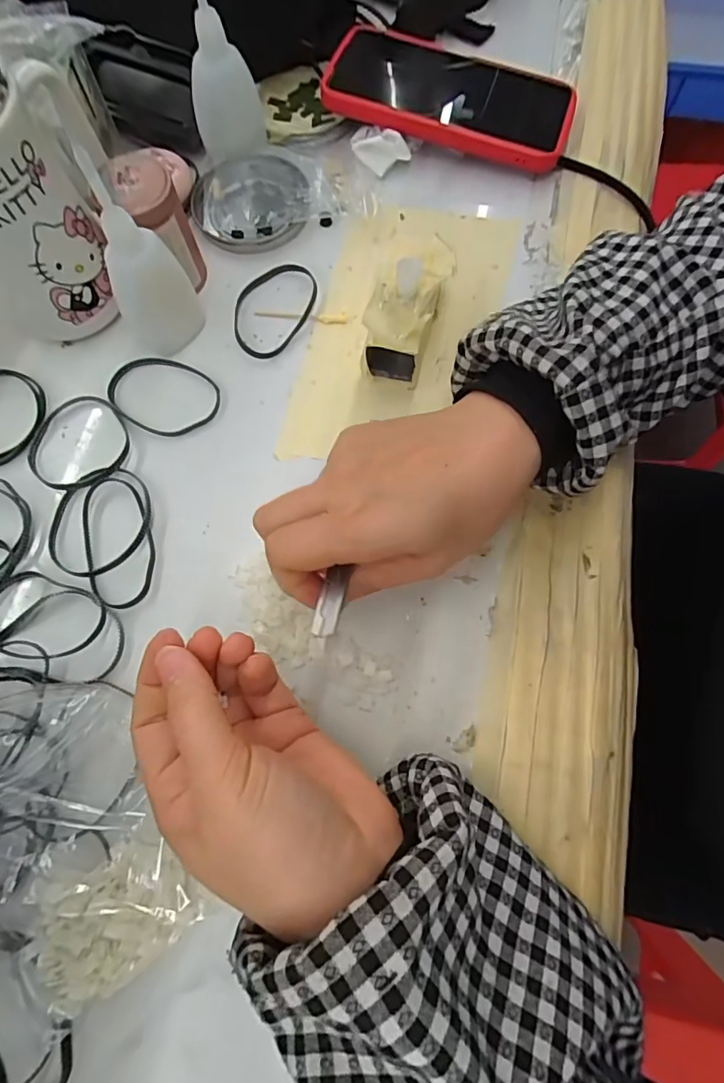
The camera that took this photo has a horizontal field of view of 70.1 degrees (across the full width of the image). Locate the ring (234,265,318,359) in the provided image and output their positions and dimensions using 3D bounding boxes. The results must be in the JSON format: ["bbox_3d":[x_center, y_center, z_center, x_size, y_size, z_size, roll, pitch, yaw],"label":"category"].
[{"bbox_3d":[-0.058,-0.147,0.327,0.047,0.005,0.070,16,73,6],"label":"ring"}]

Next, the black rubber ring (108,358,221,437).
[{"bbox_3d":[-0.120,-0.088,0.308,0.069,0.004,0.049,26,74,9],"label":"black rubber ring"}]

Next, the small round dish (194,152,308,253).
[{"bbox_3d":[-0.075,-0.234,0.352,0.077,0.008,0.080,0,72,1],"label":"small round dish"}]

